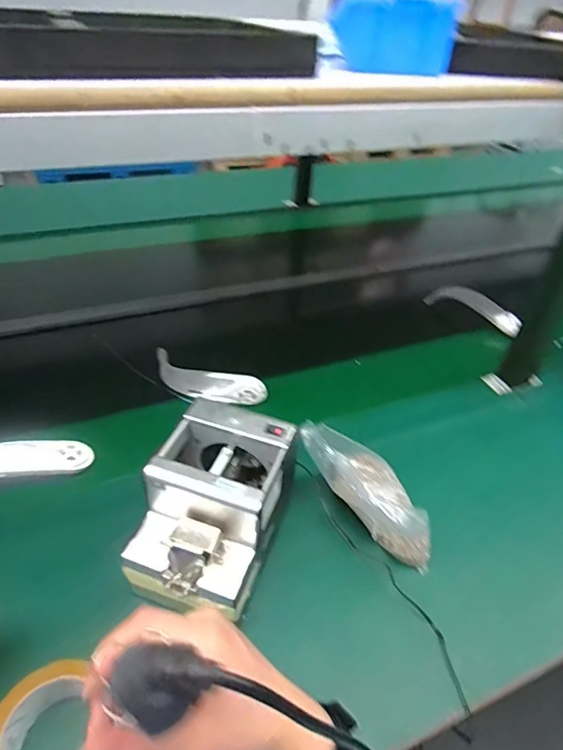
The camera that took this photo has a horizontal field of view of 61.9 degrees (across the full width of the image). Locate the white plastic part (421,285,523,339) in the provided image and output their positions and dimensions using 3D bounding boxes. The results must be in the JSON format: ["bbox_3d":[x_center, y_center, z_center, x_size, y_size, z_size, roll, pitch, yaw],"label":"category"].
[{"bbox_3d":[0.418,-0.147,1.006,0.204,0.045,0.056,33,48,29],"label":"white plastic part"}]

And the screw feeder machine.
[{"bbox_3d":[-0.072,0.139,0.506,0.128,0.126,0.175,16,41,12],"label":"screw feeder machine"}]

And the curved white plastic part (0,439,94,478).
[{"bbox_3d":[-0.359,0.119,0.618,0.198,0.037,0.051,-10,43,-18],"label":"curved white plastic part"}]

